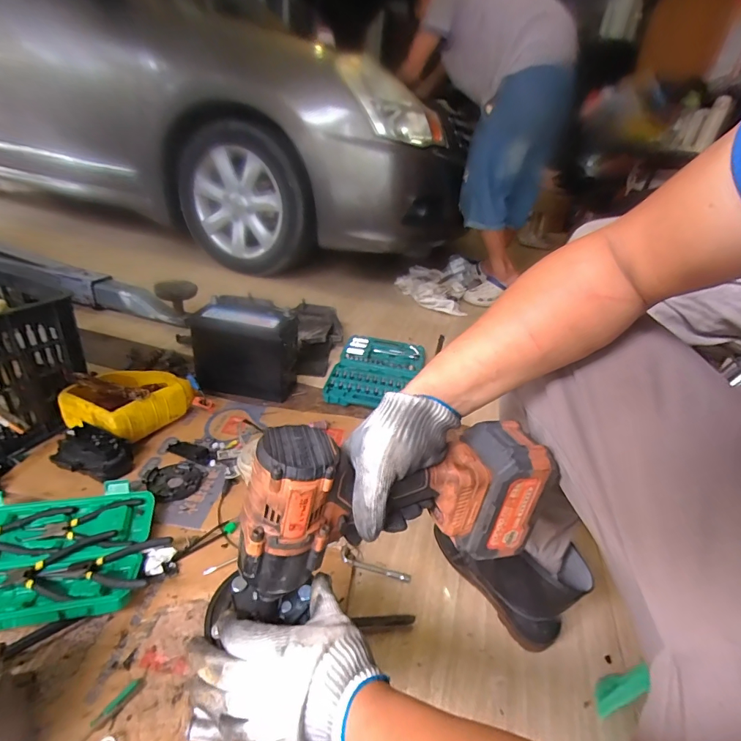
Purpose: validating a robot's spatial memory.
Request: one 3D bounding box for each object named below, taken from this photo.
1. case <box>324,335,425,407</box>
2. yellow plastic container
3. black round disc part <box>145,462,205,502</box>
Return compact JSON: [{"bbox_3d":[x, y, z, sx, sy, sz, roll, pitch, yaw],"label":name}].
[{"bbox_3d":[0.022,0.006,1.233,0.248,0.043,0.411,9,30,5],"label":"case"},{"bbox_3d":[-0.493,0.063,0.866,0.164,0.110,0.206,17,32,19],"label":"yellow plastic container"},{"bbox_3d":[-0.357,0.200,0.759,0.091,0.020,0.091,5,30,-3],"label":"black round disc part"}]

